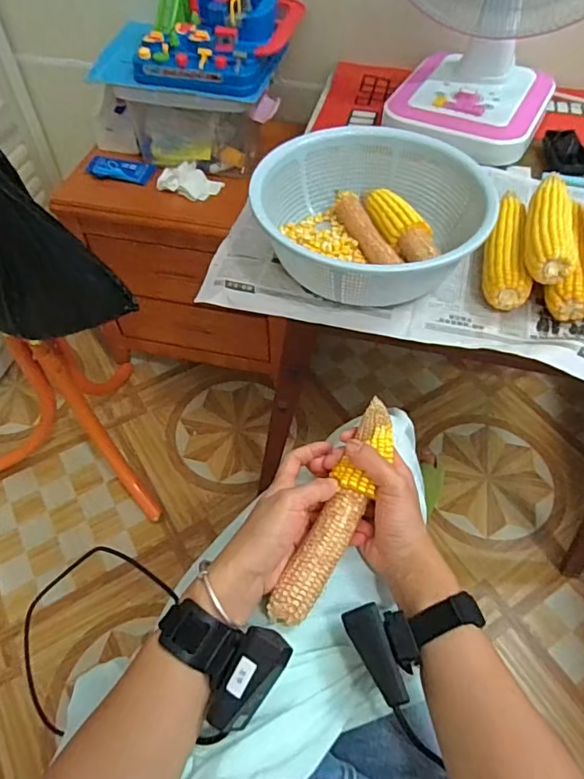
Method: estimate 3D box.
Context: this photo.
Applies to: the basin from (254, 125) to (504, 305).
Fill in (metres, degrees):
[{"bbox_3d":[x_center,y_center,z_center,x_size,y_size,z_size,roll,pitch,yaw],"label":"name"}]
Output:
[{"bbox_3d":[0.097,-0.231,0.695,0.277,0.105,0.277,0,53,1],"label":"basin"}]

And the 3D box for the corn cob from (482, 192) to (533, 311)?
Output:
[{"bbox_3d":[0.275,-0.188,0.680,0.050,0.064,0.202,10,54,8],"label":"corn cob"}]

